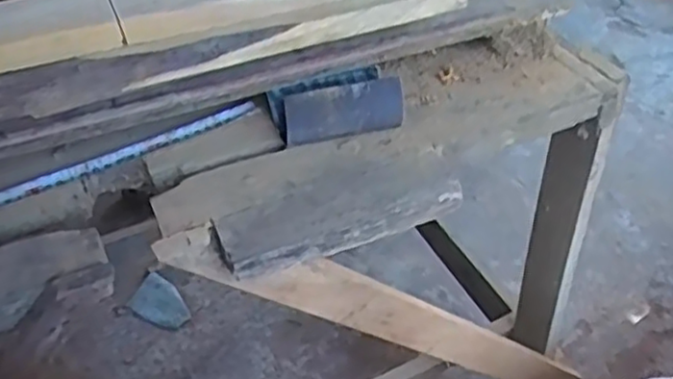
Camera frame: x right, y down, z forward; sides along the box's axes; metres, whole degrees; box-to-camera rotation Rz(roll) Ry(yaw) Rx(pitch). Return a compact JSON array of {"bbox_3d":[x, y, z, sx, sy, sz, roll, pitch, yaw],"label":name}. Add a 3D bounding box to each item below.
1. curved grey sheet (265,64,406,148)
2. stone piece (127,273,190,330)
[{"bbox_3d":[0.000,-0.071,0.569,0.107,0.037,0.050,-12,40,-13],"label":"curved grey sheet"},{"bbox_3d":[-0.314,0.208,1.228,0.128,0.023,0.083,25,46,29],"label":"stone piece"}]

